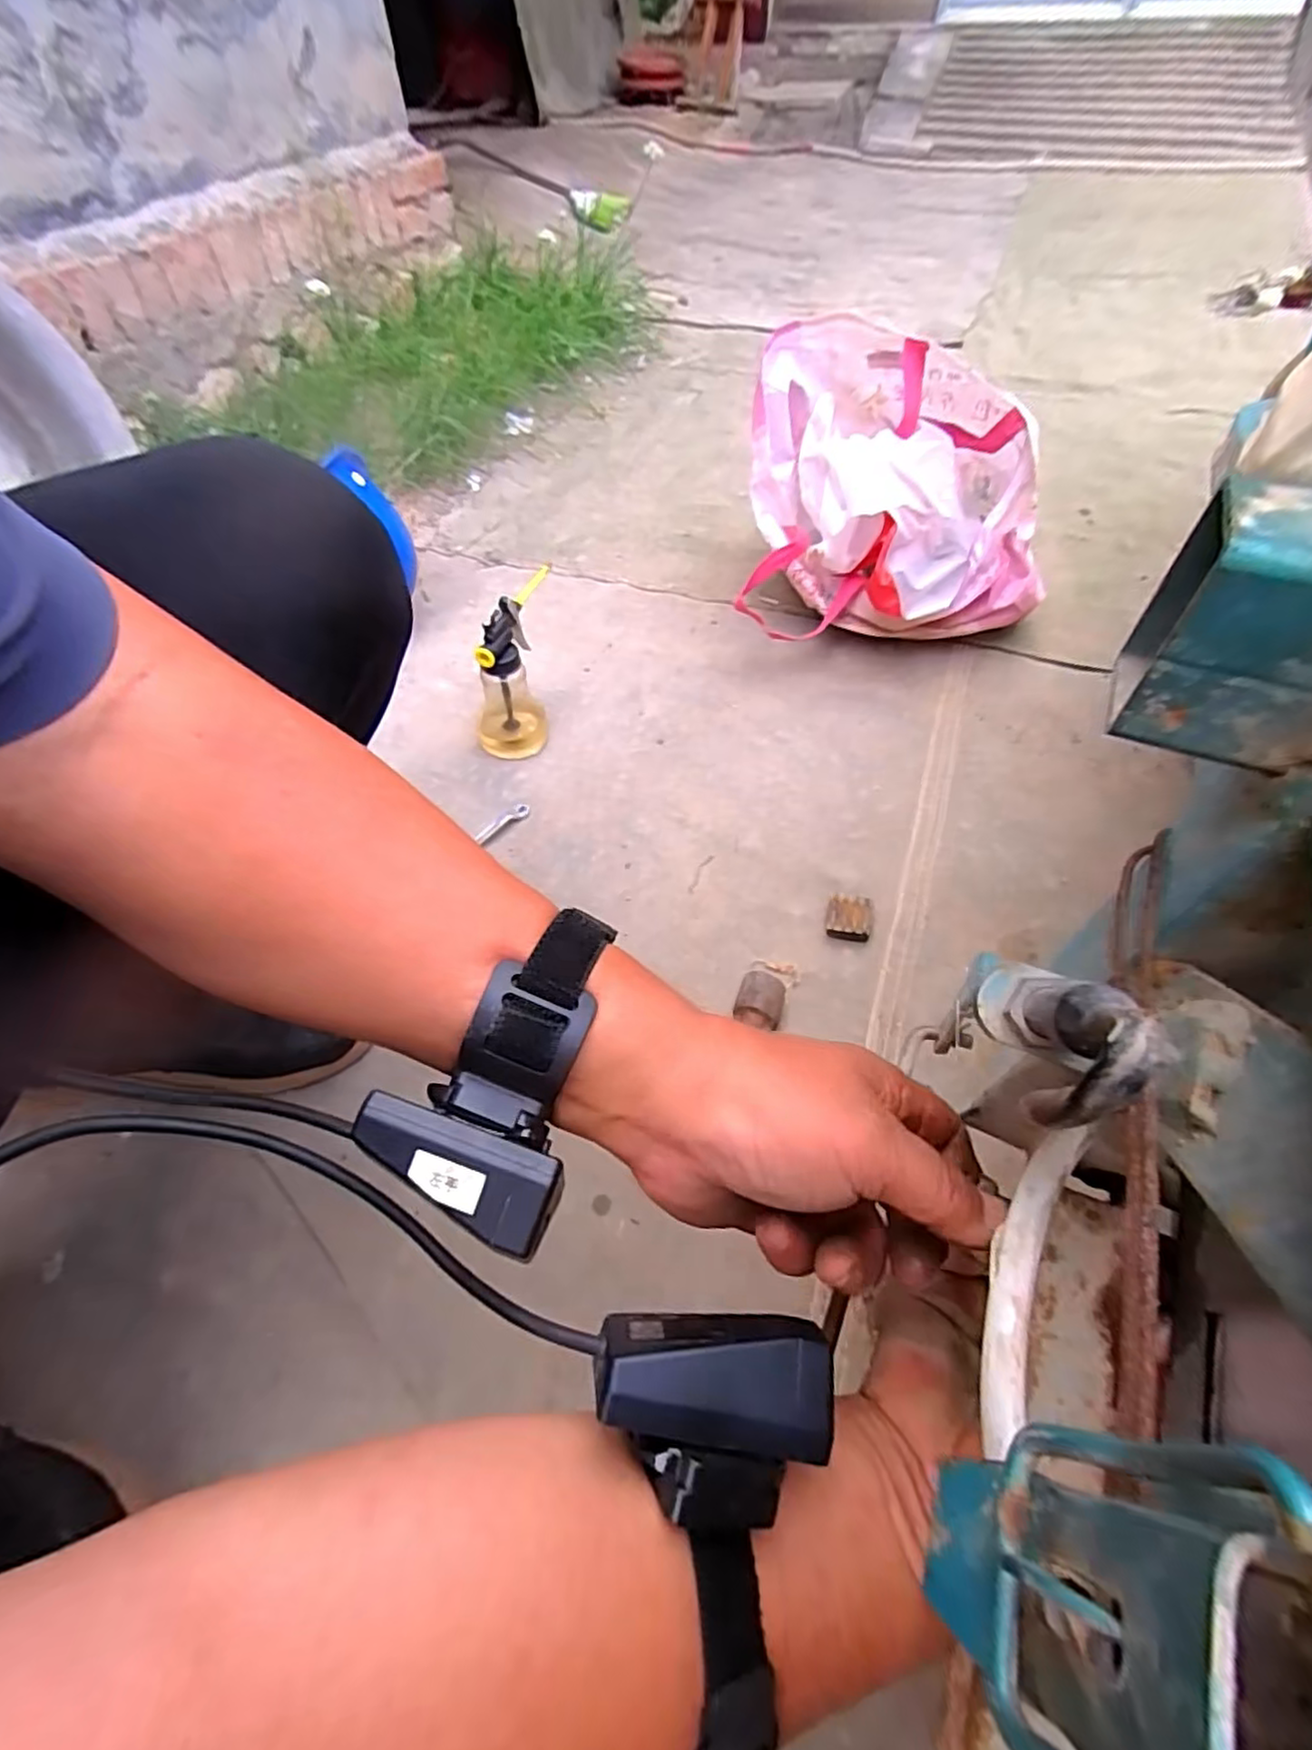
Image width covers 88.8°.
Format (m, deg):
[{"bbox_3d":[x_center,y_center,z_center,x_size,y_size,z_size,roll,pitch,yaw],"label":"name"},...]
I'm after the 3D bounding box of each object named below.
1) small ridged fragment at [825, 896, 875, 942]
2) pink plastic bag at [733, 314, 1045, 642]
[{"bbox_3d":[0.179,0.040,0.618,0.042,0.016,0.036,6,55,7],"label":"small ridged fragment"},{"bbox_3d":[0.278,-0.436,0.778,0.334,0.242,0.248,3,54,4],"label":"pink plastic bag"}]

